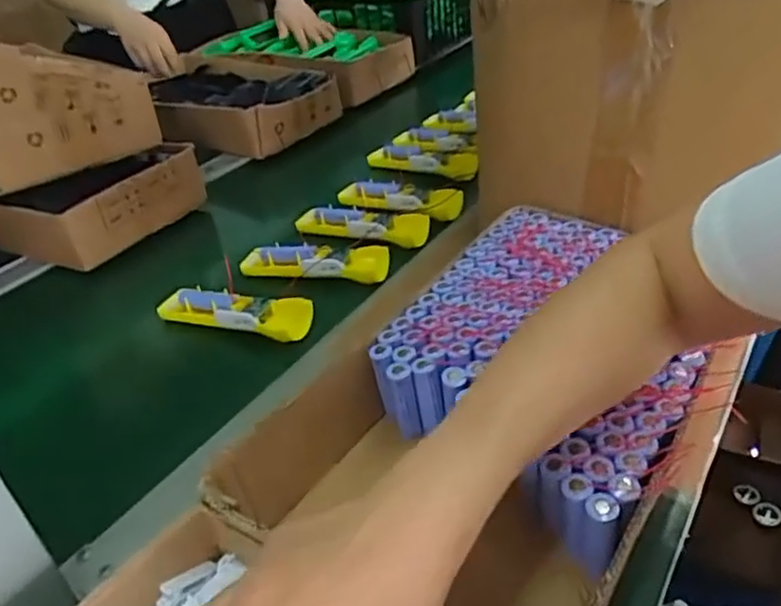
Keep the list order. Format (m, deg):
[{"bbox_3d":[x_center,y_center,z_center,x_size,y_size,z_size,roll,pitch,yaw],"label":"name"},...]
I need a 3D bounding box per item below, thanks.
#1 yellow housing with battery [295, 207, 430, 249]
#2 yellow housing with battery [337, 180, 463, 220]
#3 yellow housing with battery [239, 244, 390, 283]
[{"bbox_3d":[-0.036,-0.097,0.788,0.161,0.033,0.058,6,37,17],"label":"yellow housing with battery"},{"bbox_3d":[0.012,-0.135,0.835,0.170,0.031,0.054,12,39,24],"label":"yellow housing with battery"},{"bbox_3d":[-0.086,-0.046,0.725,0.166,0.032,0.044,1,36,10],"label":"yellow housing with battery"}]

